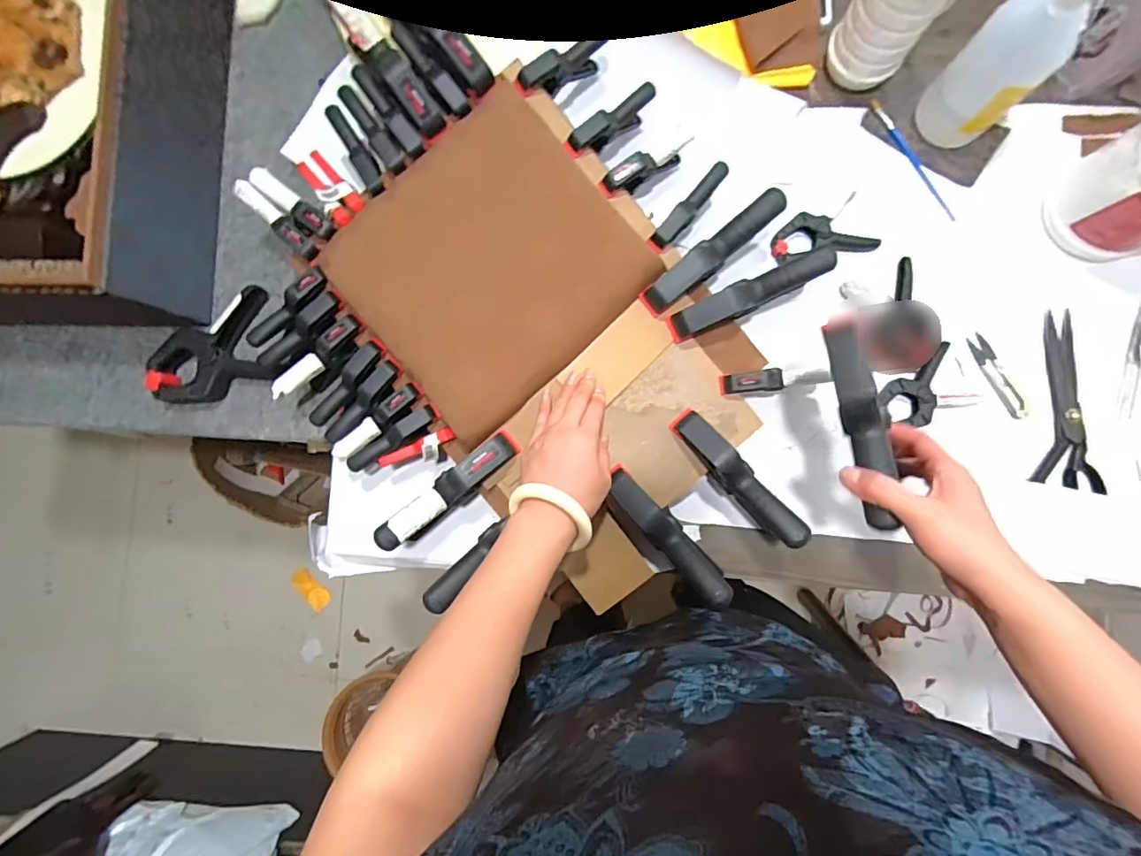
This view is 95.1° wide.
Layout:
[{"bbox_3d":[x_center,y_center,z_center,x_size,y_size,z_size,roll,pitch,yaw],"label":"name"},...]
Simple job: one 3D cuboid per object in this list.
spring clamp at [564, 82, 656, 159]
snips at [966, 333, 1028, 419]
[{"bbox_3d":[0.045,-0.332,0.578,0.124,0.063,0.030,-41,86,-19],"label":"spring clamp"},{"bbox_3d":[0.483,-0.058,0.589,0.020,0.007,0.102,-26,86,2],"label":"snips"}]

